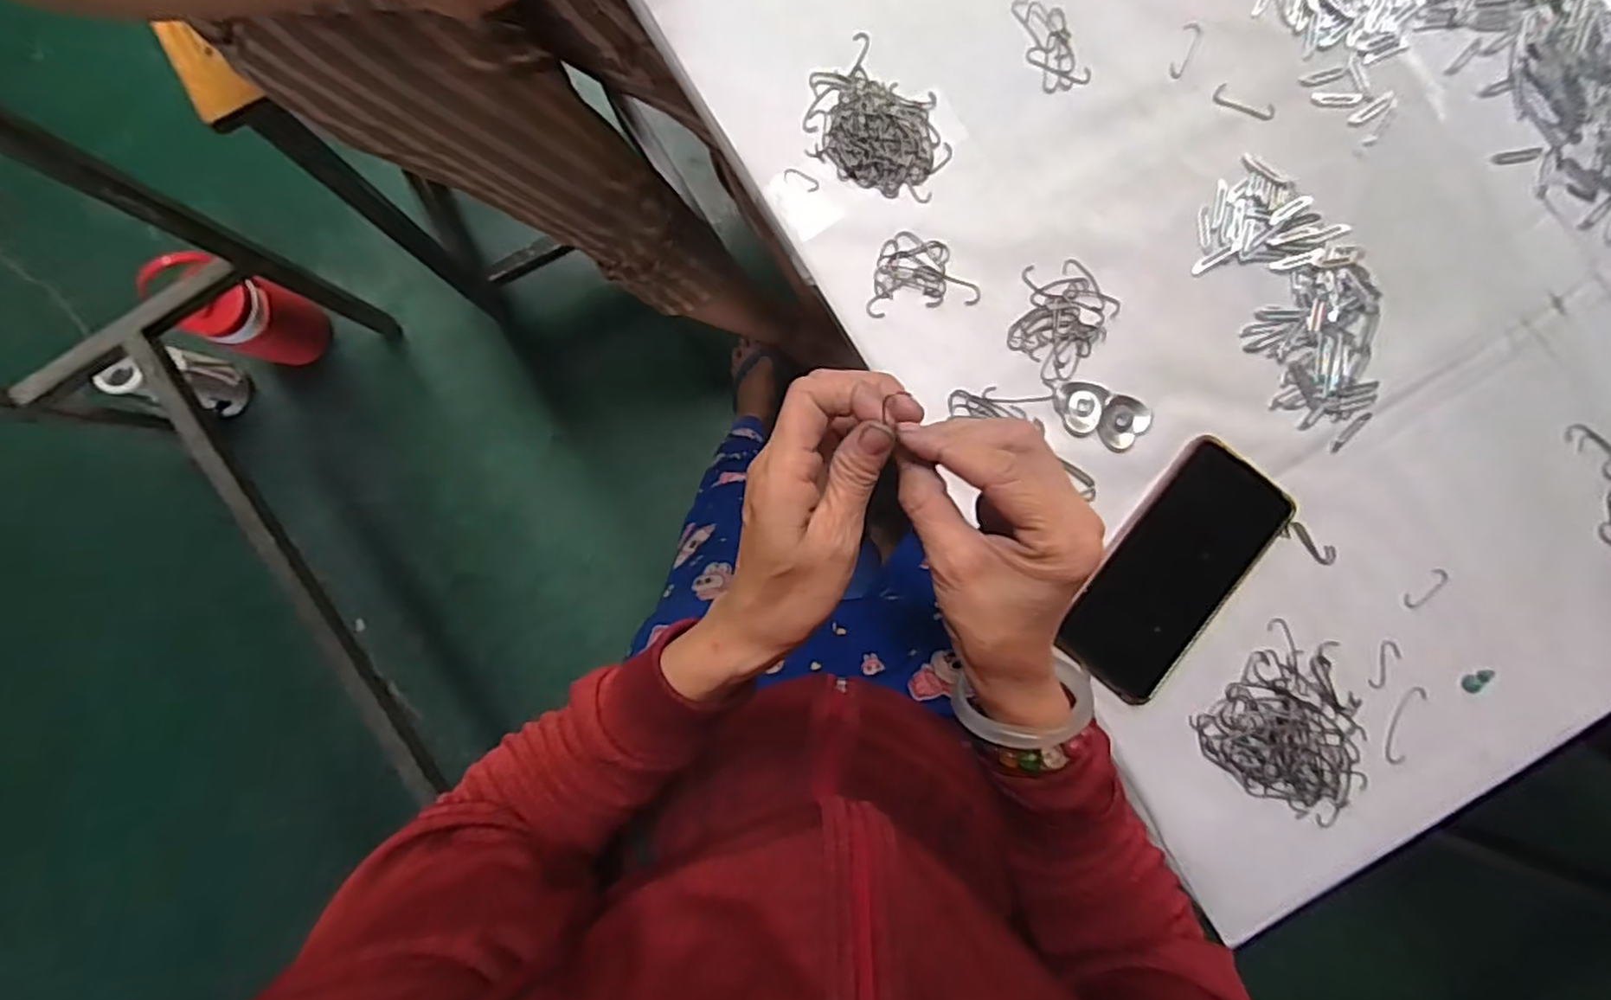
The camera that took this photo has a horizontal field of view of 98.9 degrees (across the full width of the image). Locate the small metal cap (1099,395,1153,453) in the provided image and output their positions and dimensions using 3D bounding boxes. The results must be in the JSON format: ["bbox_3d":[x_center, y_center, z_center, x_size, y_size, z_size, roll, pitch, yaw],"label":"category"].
[{"bbox_3d":[0.211,-0.053,0.458,0.032,0.010,0.038,44,89,2],"label":"small metal cap"}]

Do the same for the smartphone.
[{"bbox_3d":[0.238,0.044,0.449,0.081,0.011,0.170,39,89,1],"label":"smartphone"}]

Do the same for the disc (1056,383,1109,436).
[{"bbox_3d":[0.183,-0.061,0.458,0.030,0.007,0.034,6,89,1],"label":"disc"}]

